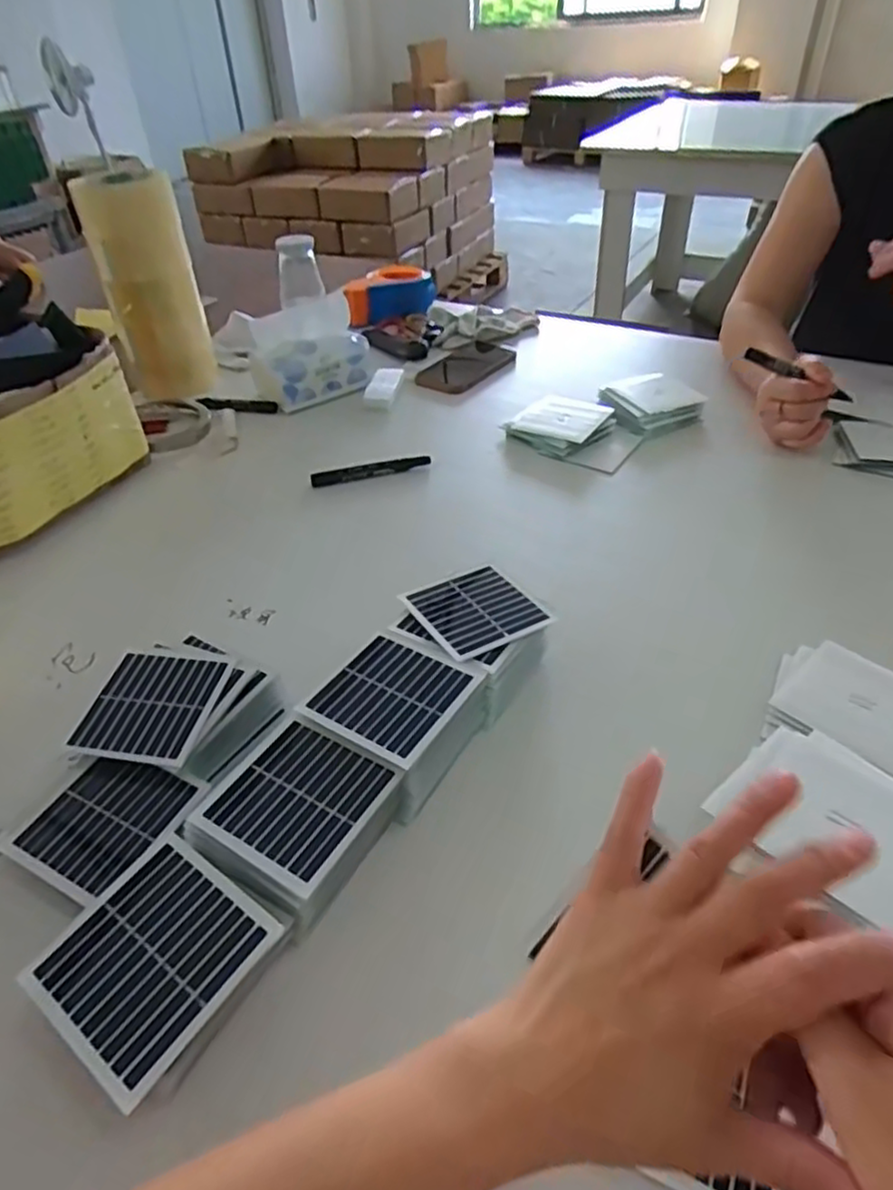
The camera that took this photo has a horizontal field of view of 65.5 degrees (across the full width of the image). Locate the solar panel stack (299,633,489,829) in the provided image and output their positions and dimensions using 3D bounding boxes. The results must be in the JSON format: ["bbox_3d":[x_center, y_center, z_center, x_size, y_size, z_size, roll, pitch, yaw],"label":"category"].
[{"bbox_3d":[-0.030,0.080,0.463,0.092,0.046,0.094,24,48,29],"label":"solar panel stack"}]

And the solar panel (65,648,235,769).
[{"bbox_3d":[-0.196,0.072,0.470,0.082,0.006,0.088,6,47,10],"label":"solar panel"}]

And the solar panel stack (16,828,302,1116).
[{"bbox_3d":[-0.140,0.184,0.348,0.089,0.037,0.095,26,53,26],"label":"solar panel stack"}]

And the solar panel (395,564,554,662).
[{"bbox_3d":[0.022,0.011,0.519,0.084,0.004,0.082,-24,45,-25],"label":"solar panel"}]

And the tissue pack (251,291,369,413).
[{"bbox_3d":[-0.178,-0.312,0.905,0.147,0.094,0.094,-24,45,-22],"label":"tissue pack"}]

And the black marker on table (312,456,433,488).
[{"bbox_3d":[-0.082,-0.138,0.764,0.134,0.015,0.013,-15,42,-13],"label":"black marker on table"}]

